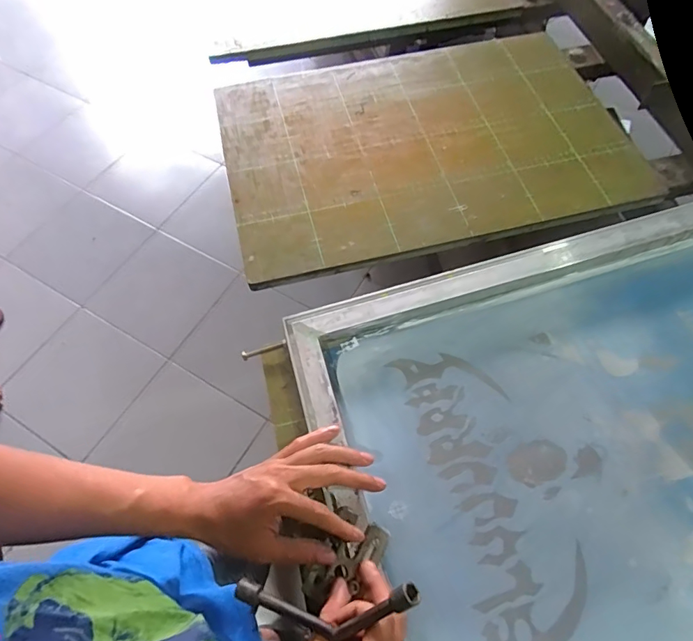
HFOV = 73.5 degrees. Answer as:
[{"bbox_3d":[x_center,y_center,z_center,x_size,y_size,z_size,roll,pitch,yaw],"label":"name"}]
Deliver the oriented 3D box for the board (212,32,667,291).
[{"bbox_3d":[0.114,-0.279,0.710,0.585,0.014,0.400,-13,63,-6],"label":"board"}]

